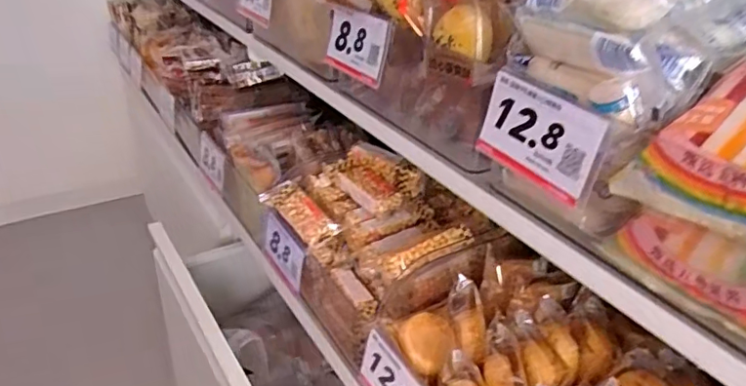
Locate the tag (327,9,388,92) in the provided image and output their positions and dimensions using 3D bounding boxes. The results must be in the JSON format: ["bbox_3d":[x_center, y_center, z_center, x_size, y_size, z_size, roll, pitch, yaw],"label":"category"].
[{"bbox_3d":[-0.016,-0.142,0.536,0.010,0.060,0.097,-13,32,-35],"label":"tag"}]

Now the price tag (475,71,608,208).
[{"bbox_3d":[0.112,-0.037,0.372,0.009,0.063,0.093,-10,35,-32],"label":"price tag"}]

